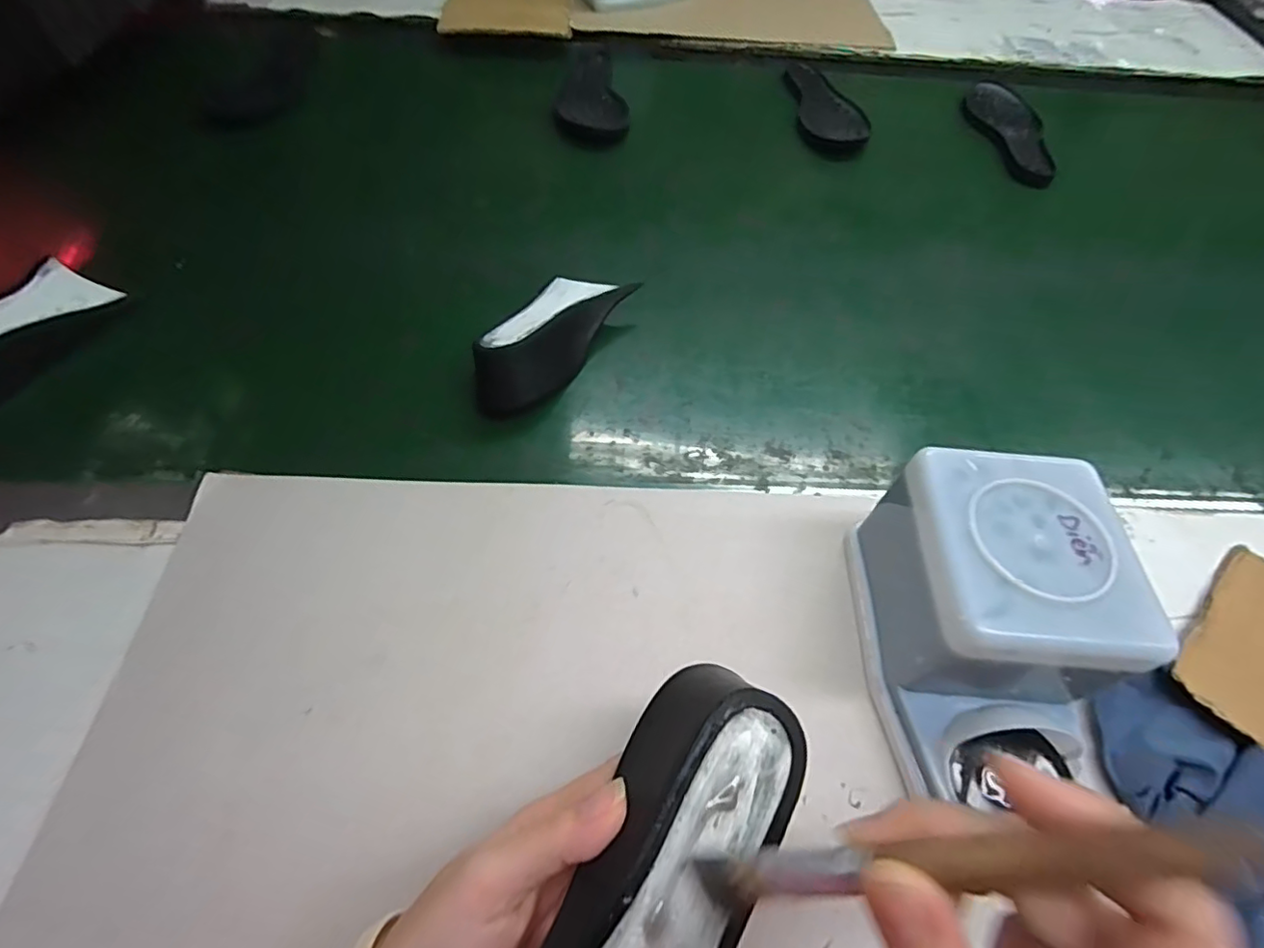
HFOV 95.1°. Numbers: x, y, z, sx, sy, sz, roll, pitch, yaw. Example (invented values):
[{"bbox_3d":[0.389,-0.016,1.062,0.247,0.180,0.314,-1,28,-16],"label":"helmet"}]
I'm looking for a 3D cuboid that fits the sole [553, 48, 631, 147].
[{"bbox_3d":[-0.051,-0.498,0.757,0.090,0.021,0.243,0,55,-3],"label":"sole"}]

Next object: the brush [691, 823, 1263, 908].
[{"bbox_3d":[0.071,0.102,0.148,0.014,0.142,0.012,26,46,-34],"label":"brush"}]

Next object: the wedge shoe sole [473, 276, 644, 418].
[{"bbox_3d":[-0.070,-0.118,0.473,0.067,0.043,0.159,26,58,15],"label":"wedge shoe sole"}]

